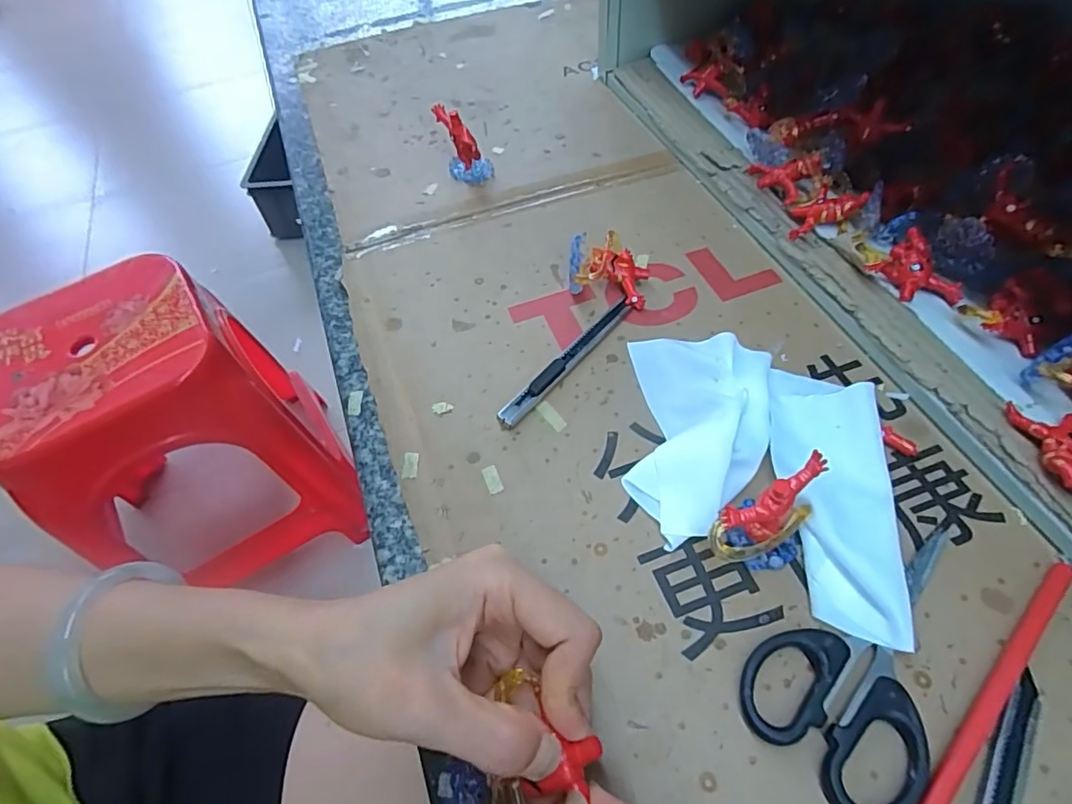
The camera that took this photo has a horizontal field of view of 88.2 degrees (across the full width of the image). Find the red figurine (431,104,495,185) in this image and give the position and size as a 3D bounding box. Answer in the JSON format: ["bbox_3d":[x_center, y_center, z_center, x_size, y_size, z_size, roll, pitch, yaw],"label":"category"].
[{"bbox_3d":[-0.054,-0.199,0.426,0.029,0.050,0.040,-24,57,-11],"label":"red figurine"}]

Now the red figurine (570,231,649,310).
[{"bbox_3d":[0.049,-0.091,0.355,0.047,0.034,0.046,12,57,13],"label":"red figurine"}]

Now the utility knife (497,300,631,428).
[{"bbox_3d":[0.019,-0.026,0.328,0.010,0.011,0.115,34,64,25],"label":"utility knife"}]

